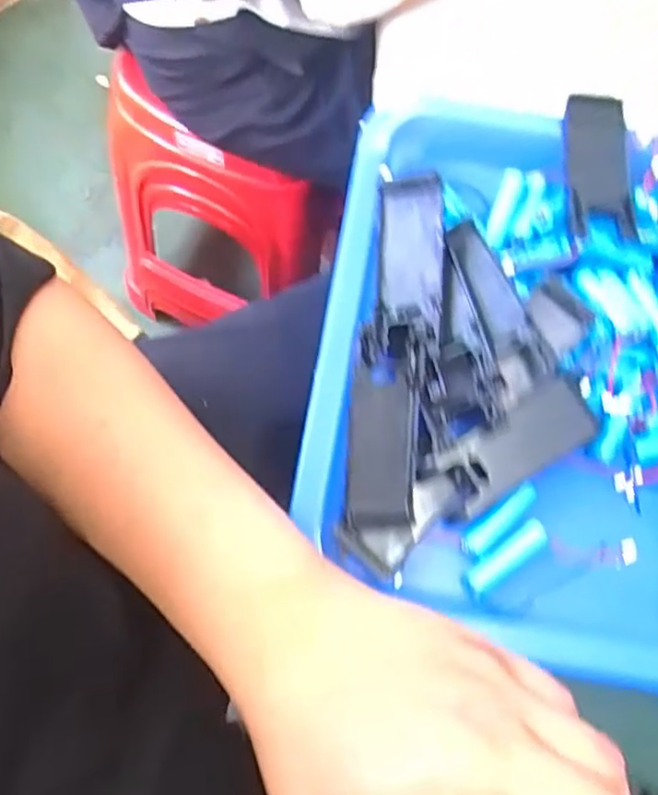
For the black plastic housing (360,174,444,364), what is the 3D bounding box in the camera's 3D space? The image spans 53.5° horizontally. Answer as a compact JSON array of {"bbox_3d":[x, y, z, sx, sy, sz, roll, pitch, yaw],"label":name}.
[{"bbox_3d":[0.045,-0.070,0.366,0.040,0.023,0.108,9,71,-3],"label":"black plastic housing"}]

